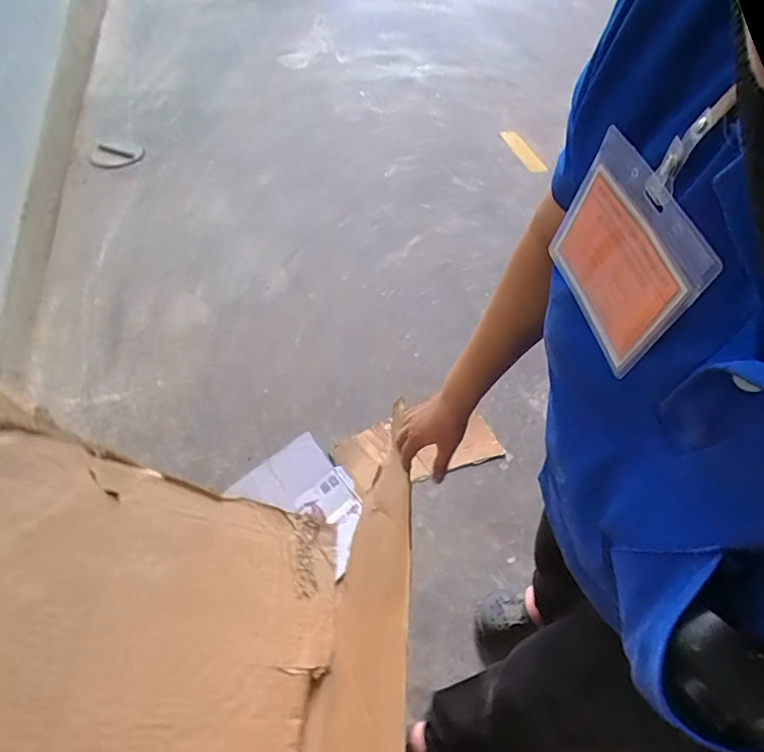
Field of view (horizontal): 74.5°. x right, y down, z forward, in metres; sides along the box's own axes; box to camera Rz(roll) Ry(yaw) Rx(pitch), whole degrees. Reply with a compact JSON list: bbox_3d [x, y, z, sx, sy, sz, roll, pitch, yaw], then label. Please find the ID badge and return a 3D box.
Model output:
[{"bbox_3d":[0.123,-0.062,0.261,0.004,0.084,0.097,-6,60,-14],"label":"ID badge"}]

